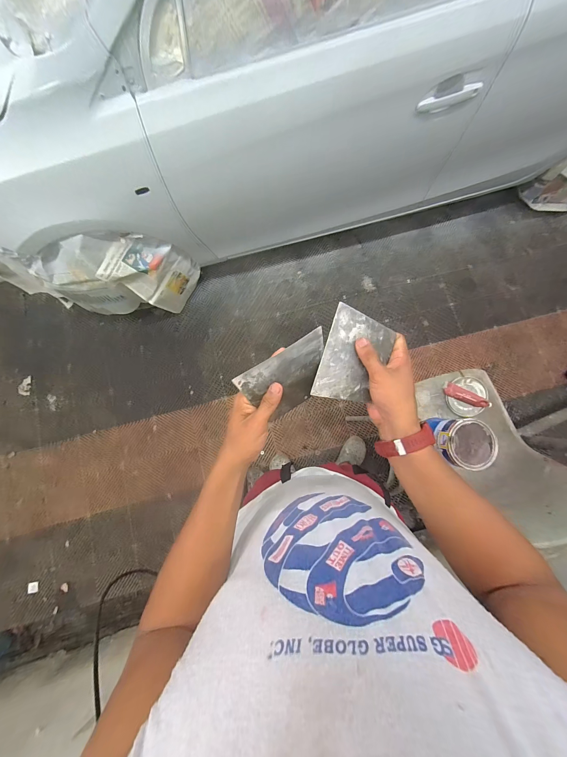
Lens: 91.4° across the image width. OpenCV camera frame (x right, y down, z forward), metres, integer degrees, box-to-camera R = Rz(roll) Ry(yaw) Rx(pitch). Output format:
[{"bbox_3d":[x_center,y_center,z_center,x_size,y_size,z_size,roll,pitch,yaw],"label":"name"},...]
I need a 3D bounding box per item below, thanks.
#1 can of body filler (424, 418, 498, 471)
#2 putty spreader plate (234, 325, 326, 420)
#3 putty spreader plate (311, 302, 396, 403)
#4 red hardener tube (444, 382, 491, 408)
[{"bbox_3d":[0.603,0.223,0.967,0.167,0.183,0.156,0,78,0],"label":"can of body filler"},{"bbox_3d":[0.009,0.002,0.402,0.137,0.010,0.095,-32,126,-13],"label":"putty spreader plate"},{"bbox_3d":[0.107,-0.031,0.416,0.092,0.004,0.137,19,85,-3],"label":"putty spreader plate"},{"bbox_3d":[0.707,0.071,1.064,0.177,0.035,0.043,27,80,5],"label":"red hardener tube"}]

